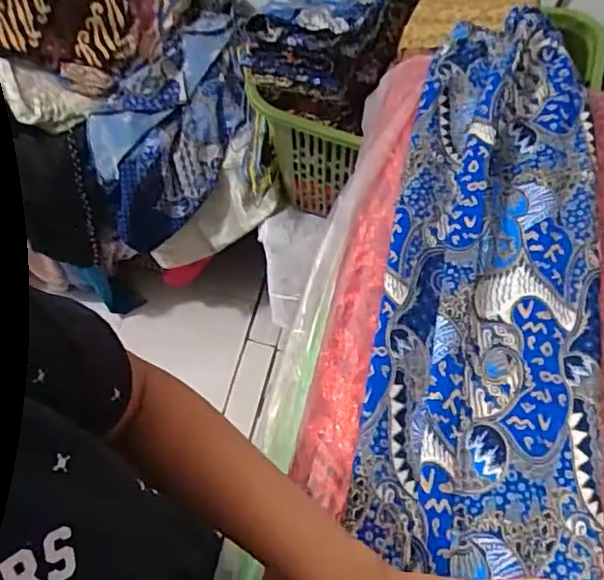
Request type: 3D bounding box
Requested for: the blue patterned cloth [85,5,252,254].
[{"bbox_3d":[-0.240,-0.318,1.272,0.222,0.254,0.412,36,62,13],"label":"blue patterned cloth"}]

